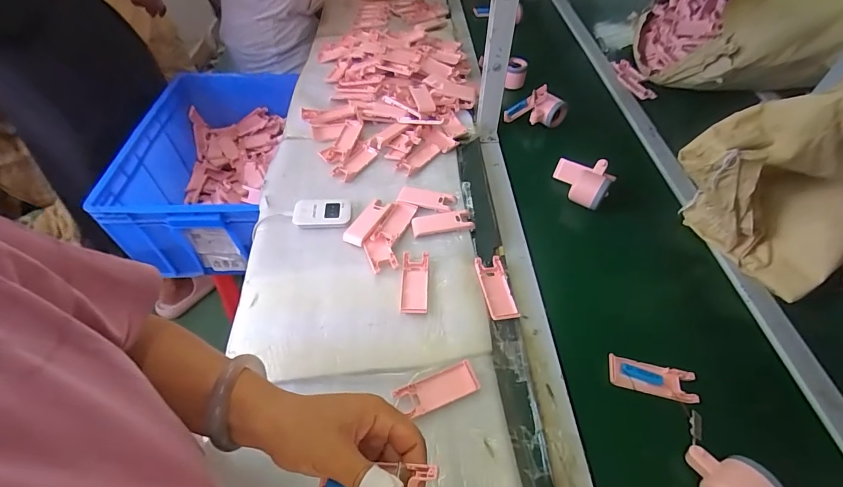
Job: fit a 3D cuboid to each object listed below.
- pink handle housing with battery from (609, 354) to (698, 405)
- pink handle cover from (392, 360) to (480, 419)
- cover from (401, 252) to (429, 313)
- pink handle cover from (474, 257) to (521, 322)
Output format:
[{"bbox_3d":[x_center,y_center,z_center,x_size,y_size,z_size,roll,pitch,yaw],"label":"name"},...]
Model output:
[{"bbox_3d":[0.296,0.176,0.514,0.102,0.013,0.039,11,52,10],"label":"pink handle housing with battery"},{"bbox_3d":[0.020,0.180,0.493,0.099,0.008,0.039,-17,53,-12],"label":"pink handle cover"},{"bbox_3d":[-0.010,0.058,0.586,0.038,0.010,0.100,1,51,2],"label":"cover"},{"bbox_3d":[0.110,0.065,0.588,0.043,0.006,0.103,-9,52,-6],"label":"pink handle cover"}]

